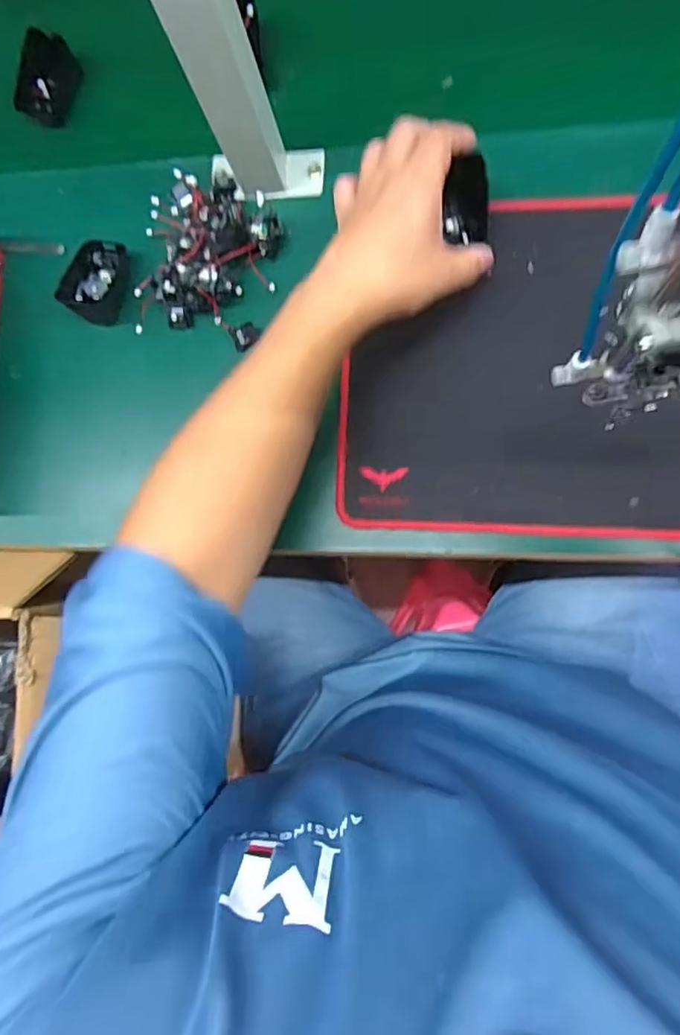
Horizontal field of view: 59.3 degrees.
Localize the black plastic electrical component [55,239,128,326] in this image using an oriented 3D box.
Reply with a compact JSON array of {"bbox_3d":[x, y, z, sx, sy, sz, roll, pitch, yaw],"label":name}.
[{"bbox_3d":[-0.208,-0.204,0.513,0.043,0.028,0.066,15,87,9],"label":"black plastic electrical component"}]

